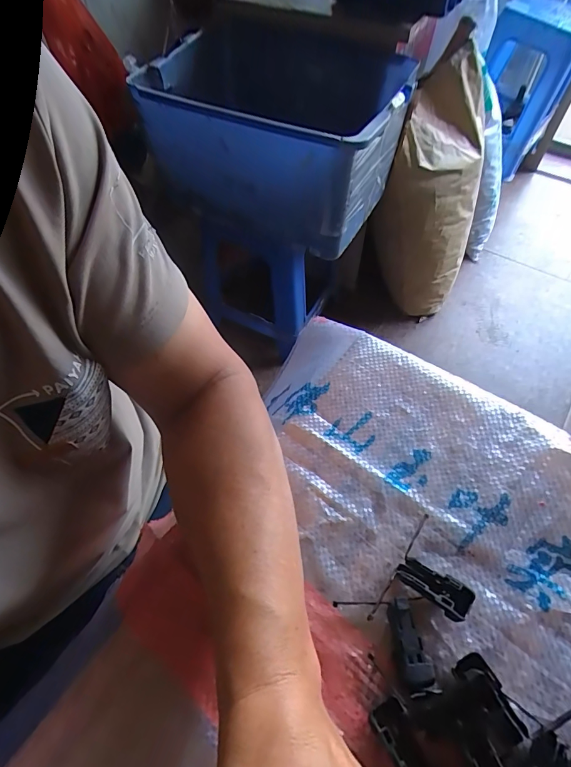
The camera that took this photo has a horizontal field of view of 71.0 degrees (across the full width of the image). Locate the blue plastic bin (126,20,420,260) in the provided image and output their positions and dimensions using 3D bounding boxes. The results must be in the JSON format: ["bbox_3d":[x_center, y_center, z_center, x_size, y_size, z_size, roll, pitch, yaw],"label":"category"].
[{"bbox_3d":[-0.037,-0.503,0.844,0.503,0.277,0.299,26,63,17],"label":"blue plastic bin"}]

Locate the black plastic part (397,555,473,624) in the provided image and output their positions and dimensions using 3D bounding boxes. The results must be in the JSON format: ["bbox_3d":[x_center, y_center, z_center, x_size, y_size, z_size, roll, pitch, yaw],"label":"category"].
[{"bbox_3d":[0.097,0.132,0.262,0.046,0.010,0.021,22,60,33],"label":"black plastic part"}]

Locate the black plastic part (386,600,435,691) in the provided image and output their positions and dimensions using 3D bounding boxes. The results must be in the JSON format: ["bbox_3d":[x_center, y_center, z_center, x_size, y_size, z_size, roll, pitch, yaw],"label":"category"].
[{"bbox_3d":[0.078,0.164,0.253,0.018,0.016,0.046,-5,58,-1],"label":"black plastic part"}]

